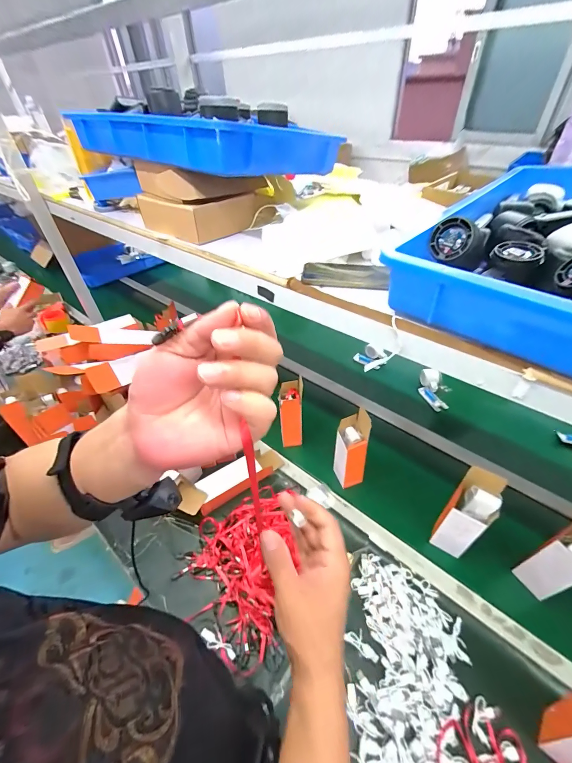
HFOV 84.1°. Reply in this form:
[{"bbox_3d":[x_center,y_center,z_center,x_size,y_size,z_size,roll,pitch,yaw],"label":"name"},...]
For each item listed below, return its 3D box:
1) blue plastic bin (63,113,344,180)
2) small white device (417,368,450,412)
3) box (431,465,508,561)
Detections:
[{"bbox_3d":[-0.189,-0.540,0.711,0.541,0.103,0.324,28,51,29],"label":"blue plastic bin"},{"bbox_3d":[0.491,0.023,1.052,0.065,0.071,0.142,-11,43,-8],"label":"small white device"},{"bbox_3d":[0.366,0.280,0.651,0.070,0.249,0.067,32,53,33],"label":"box"}]

